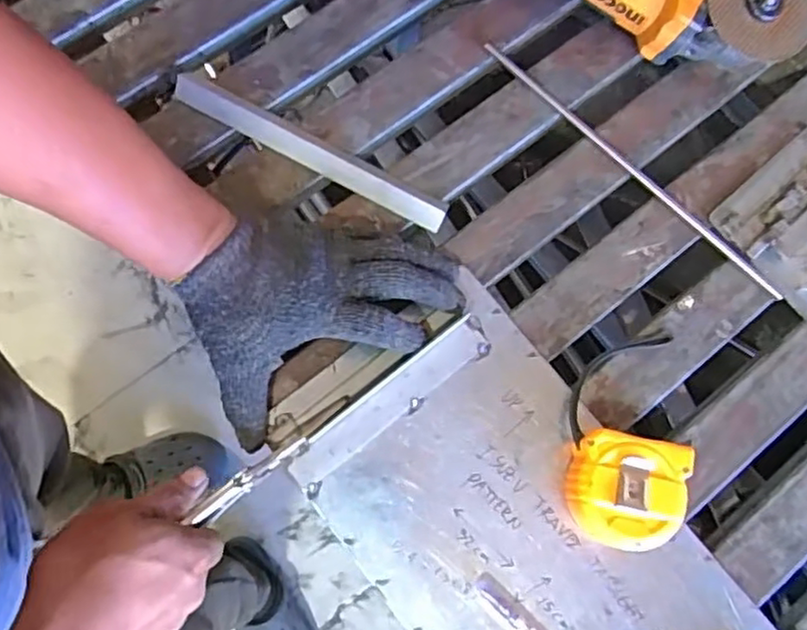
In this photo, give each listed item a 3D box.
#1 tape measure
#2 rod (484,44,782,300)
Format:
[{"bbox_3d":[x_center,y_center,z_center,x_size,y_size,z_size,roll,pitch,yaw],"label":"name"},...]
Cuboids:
[{"bbox_3d":[0.155,0.124,0.475,0.078,0.042,0.076,12,78,1],"label":"tape measure"},{"bbox_3d":[0.185,-0.121,0.548,0.306,0.005,0.011,44,80,8],"label":"rod"}]

